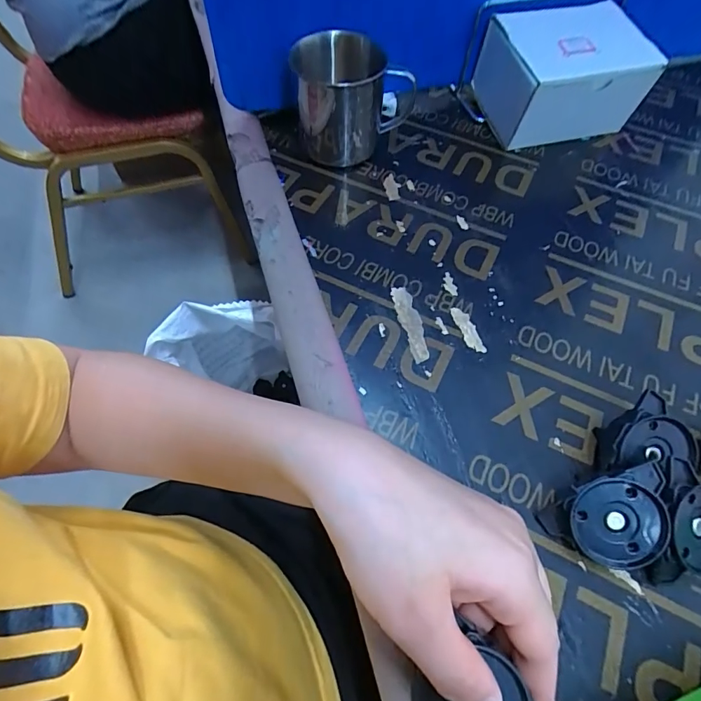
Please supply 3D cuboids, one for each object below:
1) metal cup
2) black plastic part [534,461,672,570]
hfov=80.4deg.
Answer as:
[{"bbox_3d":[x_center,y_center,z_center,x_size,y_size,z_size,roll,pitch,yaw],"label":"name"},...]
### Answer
[{"bbox_3d":[0.000,-0.207,0.338,0.084,0.072,0.083,0,61,-1],"label":"metal cup"},{"bbox_3d":[0.127,0.084,0.207,0.058,0.012,0.044,-13,90,15],"label":"black plastic part"}]

